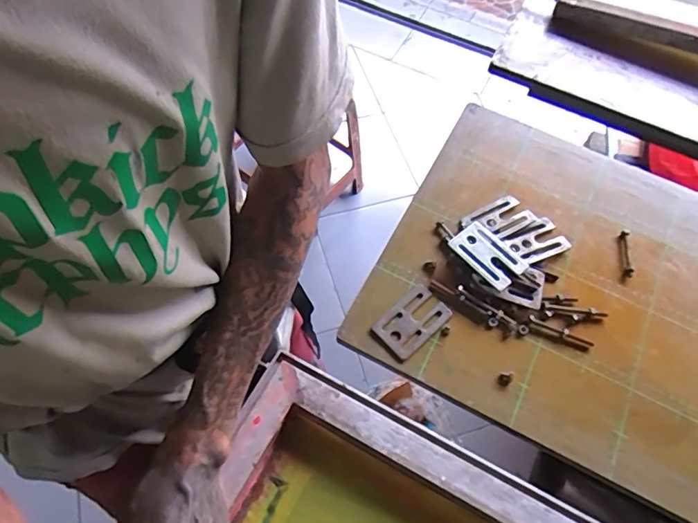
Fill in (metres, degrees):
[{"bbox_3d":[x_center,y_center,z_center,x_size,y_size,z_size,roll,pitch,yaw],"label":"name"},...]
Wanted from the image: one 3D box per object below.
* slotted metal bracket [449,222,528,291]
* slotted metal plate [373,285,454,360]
[{"bbox_3d":[0.161,-0.009,0.578,0.052,0.008,0.082,-38,69,-16],"label":"slotted metal bracket"},{"bbox_3d":[0.070,0.066,0.550,0.080,0.005,0.051,-39,69,-20],"label":"slotted metal plate"}]

